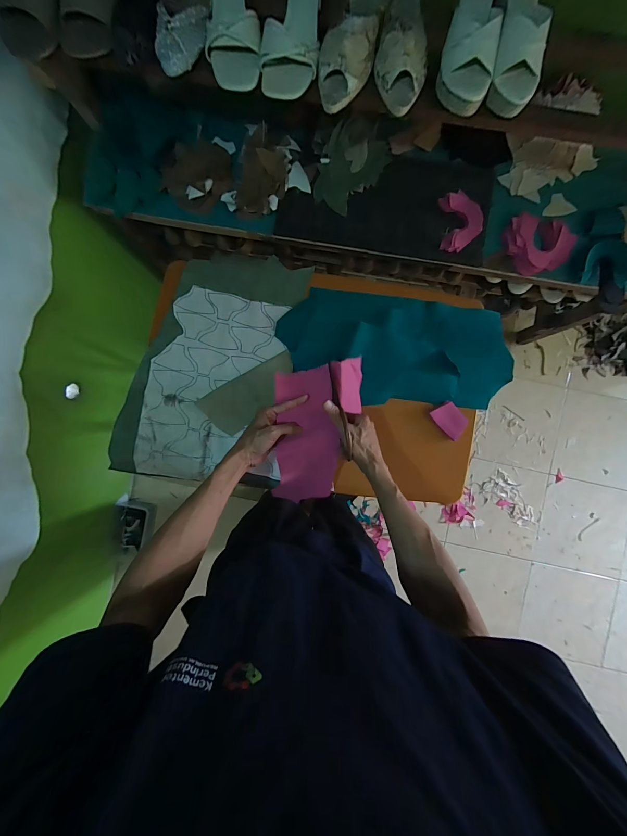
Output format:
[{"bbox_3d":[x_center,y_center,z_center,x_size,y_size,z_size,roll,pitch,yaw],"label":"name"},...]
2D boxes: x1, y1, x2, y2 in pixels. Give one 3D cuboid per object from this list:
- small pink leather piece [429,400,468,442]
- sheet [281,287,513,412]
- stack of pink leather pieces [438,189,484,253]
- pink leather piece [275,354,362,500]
[{"bbox_3d":[0.299,0.004,0.674,0.055,0.019,0.077,-41,89,0],"label":"small pink leather piece"},{"bbox_3d":[0.180,-0.152,0.681,0.500,0.021,0.230,10,89,1],"label":"sheet"},{"bbox_3d":[0.369,-0.486,0.766,0.093,0.032,0.135,3,89,1],"label":"stack of pink leather pieces"},{"bbox_3d":[0.012,0.026,0.612,0.166,0.116,0.282,2,89,1],"label":"pink leather piece"}]

